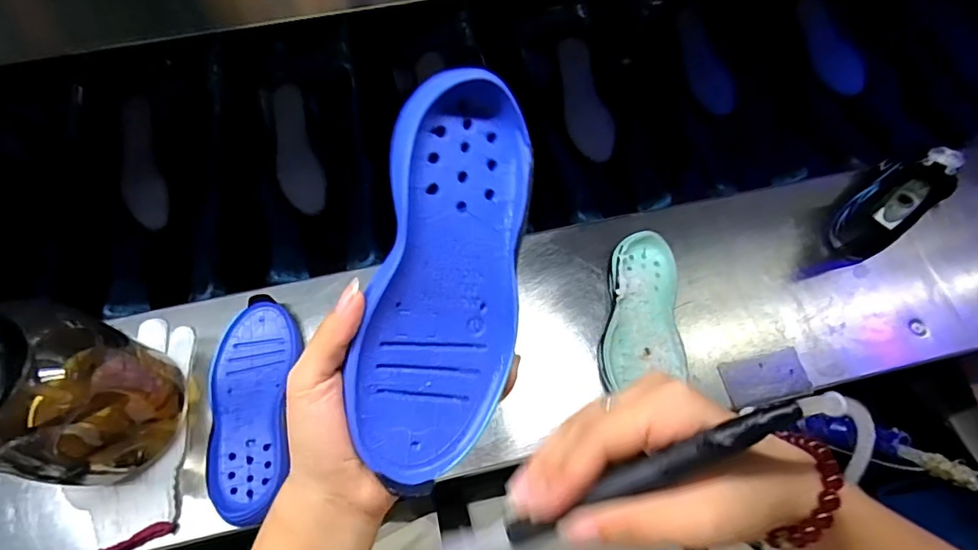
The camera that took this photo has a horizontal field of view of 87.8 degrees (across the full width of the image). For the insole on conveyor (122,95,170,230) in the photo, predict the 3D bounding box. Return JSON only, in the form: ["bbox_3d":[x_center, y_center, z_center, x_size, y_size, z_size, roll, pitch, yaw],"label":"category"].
[{"bbox_3d":[-0.447,-0.142,0.652,0.058,0.006,0.173,-16,83,6],"label":"insole on conveyor"}]

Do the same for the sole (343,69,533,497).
[{"bbox_3d":[-0.020,0.002,0.258,0.077,0.017,0.198,11,88,-21],"label":"sole"}]

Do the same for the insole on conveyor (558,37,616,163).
[{"bbox_3d":[0.126,-0.239,0.692,0.055,0.013,0.174,-18,80,15],"label":"insole on conveyor"}]

